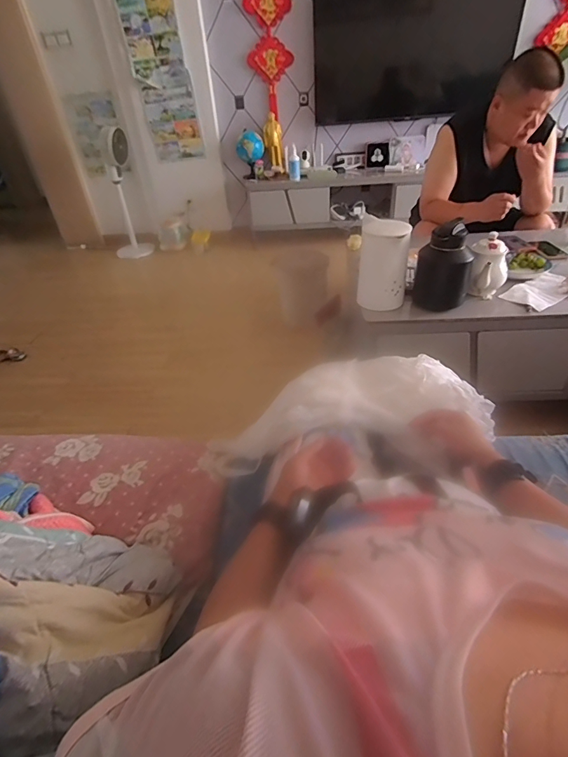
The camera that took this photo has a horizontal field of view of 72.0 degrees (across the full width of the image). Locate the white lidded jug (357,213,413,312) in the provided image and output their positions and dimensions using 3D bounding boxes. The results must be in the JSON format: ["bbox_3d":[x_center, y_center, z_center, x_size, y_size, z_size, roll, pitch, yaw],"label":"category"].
[{"bbox_3d":[0.297,-0.341,1.171,0.136,0.236,0.129,6,39,14],"label":"white lidded jug"}]

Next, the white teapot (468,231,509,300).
[{"bbox_3d":[0.603,-0.328,1.155,0.105,0.156,0.124,18,43,27],"label":"white teapot"}]

